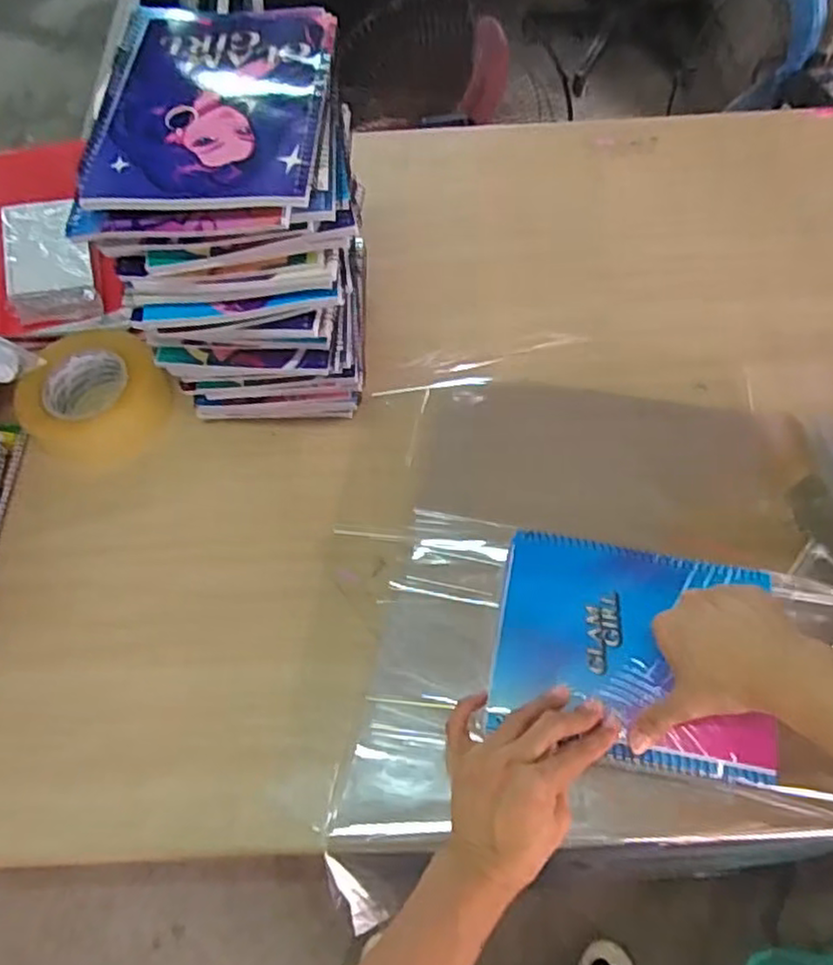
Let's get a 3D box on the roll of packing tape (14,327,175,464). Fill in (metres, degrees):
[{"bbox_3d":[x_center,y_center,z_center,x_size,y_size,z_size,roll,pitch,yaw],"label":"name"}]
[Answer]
[{"bbox_3d":[-0.304,-0.083,0.664,0.127,0.042,0.131,-1,61,2],"label":"roll of packing tape"}]

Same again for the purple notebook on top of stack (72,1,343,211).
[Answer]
[{"bbox_3d":[-0.141,-0.273,0.485,0.154,0.013,0.214,0,61,3],"label":"purple notebook on top of stack"}]

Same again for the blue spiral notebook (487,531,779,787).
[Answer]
[{"bbox_3d":[0.163,0.126,0.523,0.197,0.020,0.156,9,62,8],"label":"blue spiral notebook"}]

